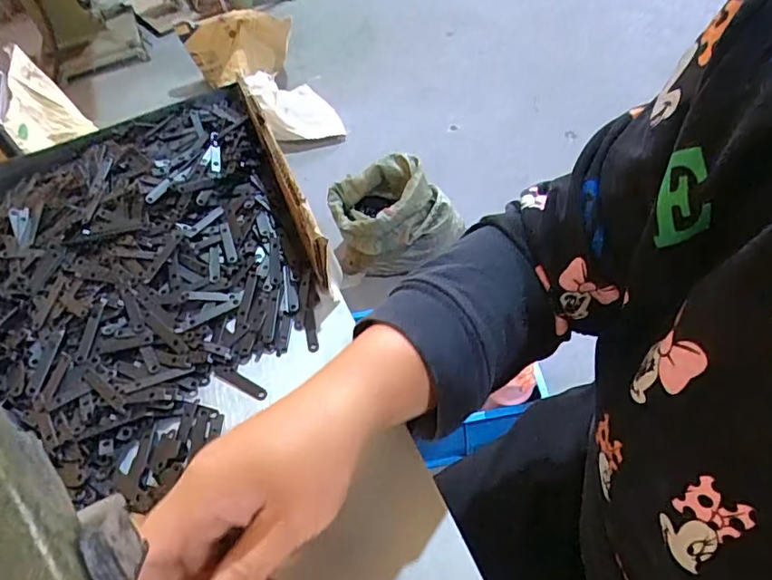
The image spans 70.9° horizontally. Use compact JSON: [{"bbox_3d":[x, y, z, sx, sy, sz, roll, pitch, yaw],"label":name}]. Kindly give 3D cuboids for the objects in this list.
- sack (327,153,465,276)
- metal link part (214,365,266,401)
[{"bbox_3d":[0.027,-0.187,1.493,0.350,0.276,0.201,-3,52,7],"label":"sack"},{"bbox_3d":[-0.108,0.068,0.404,0.047,0.004,0.010,22,59,24],"label":"metal link part"}]

